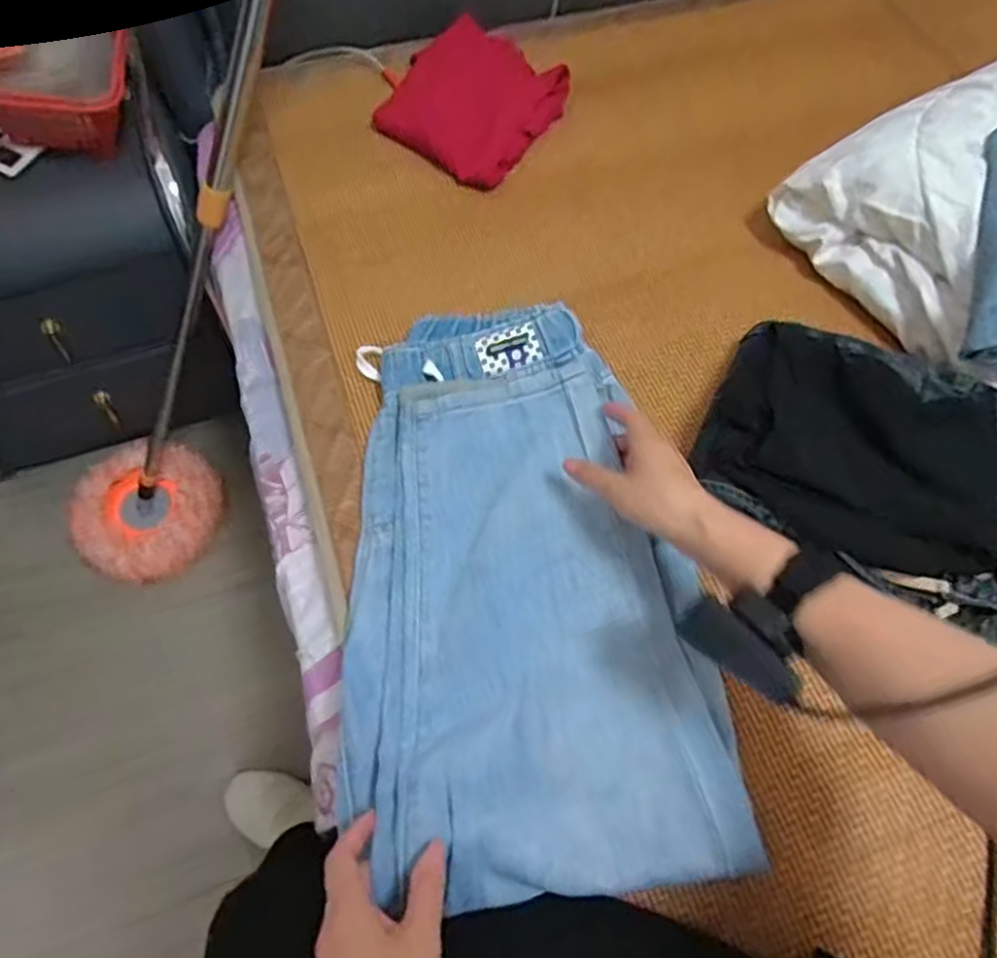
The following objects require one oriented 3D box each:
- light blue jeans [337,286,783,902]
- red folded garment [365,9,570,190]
[{"bbox_3d":[0.013,0.053,0.533,0.253,0.039,0.446,-5,61,-4],"label":"light blue jeans"},{"bbox_3d":[-0.026,-0.428,0.797,0.185,0.051,0.199,34,66,17],"label":"red folded garment"}]

